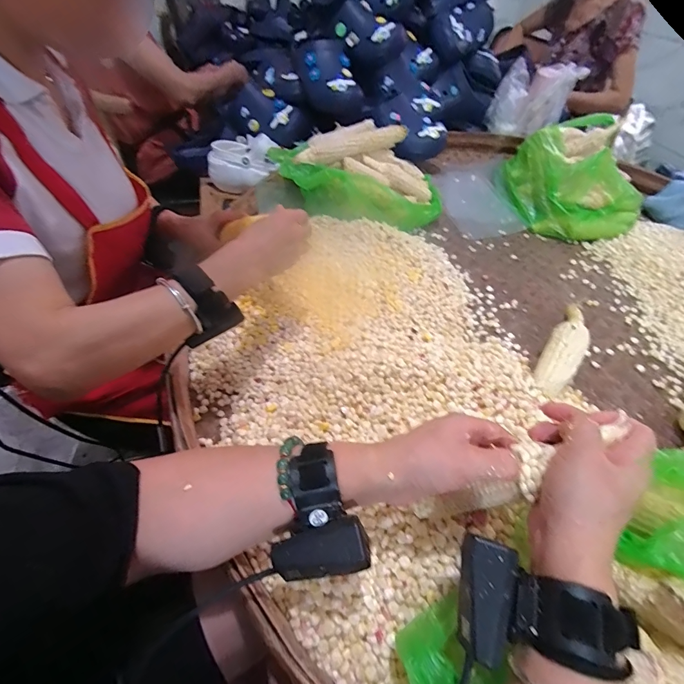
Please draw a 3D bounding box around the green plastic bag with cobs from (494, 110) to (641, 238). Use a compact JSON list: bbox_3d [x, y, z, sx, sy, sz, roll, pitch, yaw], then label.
[{"bbox_3d":[0.522,-0.396,0.838,0.250,0.145,0.338,5,49,0],"label":"green plastic bag with cobs"}]

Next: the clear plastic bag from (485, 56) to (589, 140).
[{"bbox_3d":[0.520,-0.661,0.995,0.195,0.156,0.141,21,51,13],"label":"clear plastic bag"}]

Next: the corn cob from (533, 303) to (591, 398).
[{"bbox_3d":[0.321,0.010,0.522,0.045,0.048,0.220,33,54,21],"label":"corn cob"}]

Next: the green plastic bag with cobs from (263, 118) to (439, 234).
[{"bbox_3d":[0.039,-0.357,0.773,0.361,0.148,0.205,1,49,-4],"label":"green plastic bag with cobs"}]

